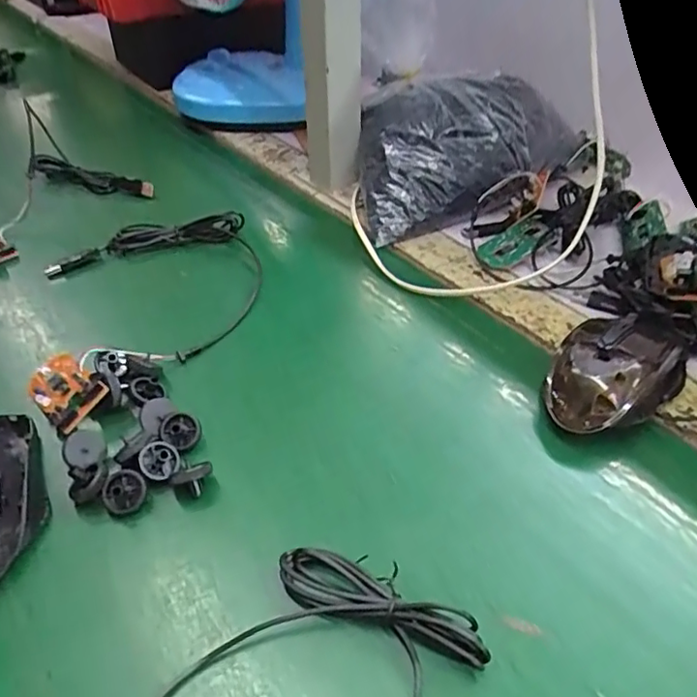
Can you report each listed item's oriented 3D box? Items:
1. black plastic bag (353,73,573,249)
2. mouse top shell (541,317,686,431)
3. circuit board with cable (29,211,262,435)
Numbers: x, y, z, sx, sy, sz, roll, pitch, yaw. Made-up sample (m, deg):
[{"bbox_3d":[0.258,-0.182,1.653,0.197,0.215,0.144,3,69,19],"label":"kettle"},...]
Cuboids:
[{"bbox_3d":[0.107,-0.201,0.570,0.234,0.086,0.163,-14,43,-14],"label":"black plastic bag"},{"bbox_3d":[0.165,0.013,0.366,0.104,0.042,0.067,-33,50,-30],"label":"mouse top shell"},{"bbox_3d":[-0.147,-0.038,0.445,0.168,0.026,0.217,-13,44,-12],"label":"circuit board with cable"}]

